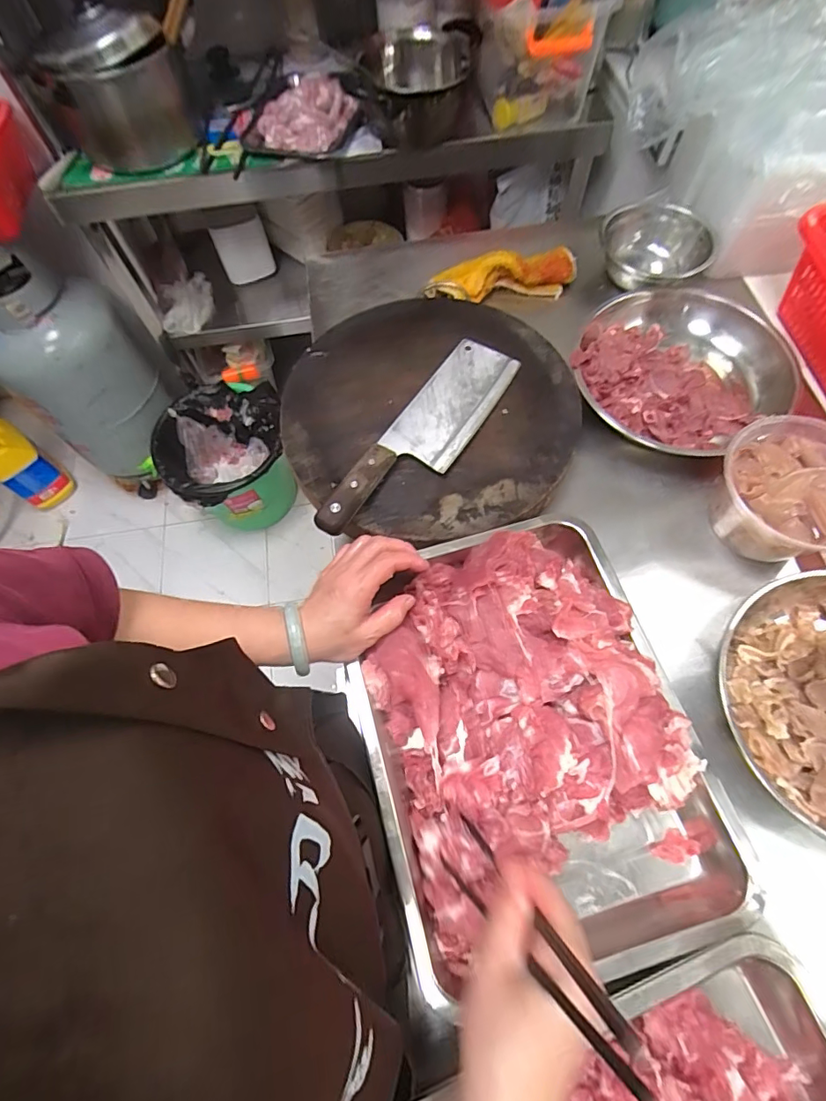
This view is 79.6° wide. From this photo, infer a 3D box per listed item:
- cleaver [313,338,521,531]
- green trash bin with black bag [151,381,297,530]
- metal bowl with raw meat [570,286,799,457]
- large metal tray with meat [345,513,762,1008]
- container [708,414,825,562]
[{"bbox_3d":[0.013,-0.122,0.532,0.079,0.024,0.292,31,71,14],"label":"cleaver"},{"bbox_3d":[-0.501,-0.230,1.379,0.335,0.291,0.324,-16,67,-5],"label":"green trash bin with black bag"},{"bbox_3d":[0.292,-0.208,0.565,0.180,0.077,0.223,-33,70,-12],"label":"metal bowl with raw meat"},{"bbox_3d":[0.090,0.145,0.422,0.260,0.073,0.338,-15,67,-5],"label":"large metal tray with meat"},{"bbox_3d":[0.374,-0.054,0.498,0.128,0.091,0.135,-1,67,2],"label":"container"}]

